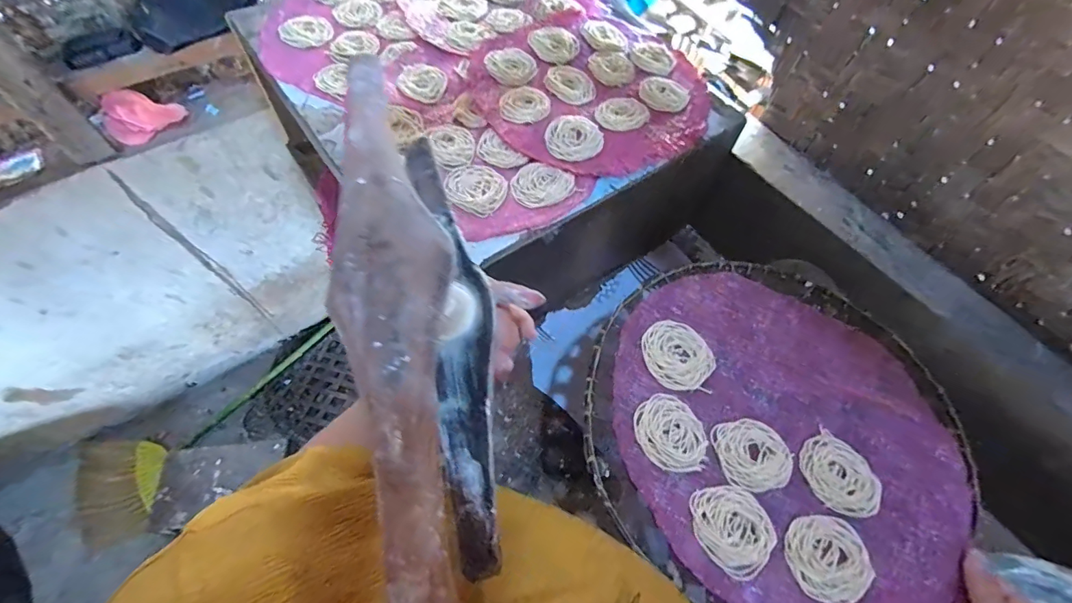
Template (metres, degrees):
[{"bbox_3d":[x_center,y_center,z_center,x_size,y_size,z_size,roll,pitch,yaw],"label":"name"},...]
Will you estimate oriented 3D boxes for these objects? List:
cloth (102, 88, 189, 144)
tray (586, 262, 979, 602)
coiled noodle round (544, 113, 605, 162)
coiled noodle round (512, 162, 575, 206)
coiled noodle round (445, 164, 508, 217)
[{"bbox_3d":[-0.716,-0.342,0.823,0.123,0.085,0.031,-37,69,-21],"label":"cloth"},{"bbox_3d":[0.240,0.120,0.464,0.359,0.020,0.363,1,61,-3],"label":"tray"},{"bbox_3d":[0.051,-0.216,0.597,0.074,0.007,0.079,1,61,-3],"label":"coiled noodle round"},{"bbox_3d":[0.009,-0.148,0.561,0.077,0.005,0.063,-11,62,-9],"label":"coiled noodle round"},{"bbox_3d":[-0.072,-0.138,0.546,0.071,0.010,0.081,6,61,0],"label":"coiled noodle round"}]

